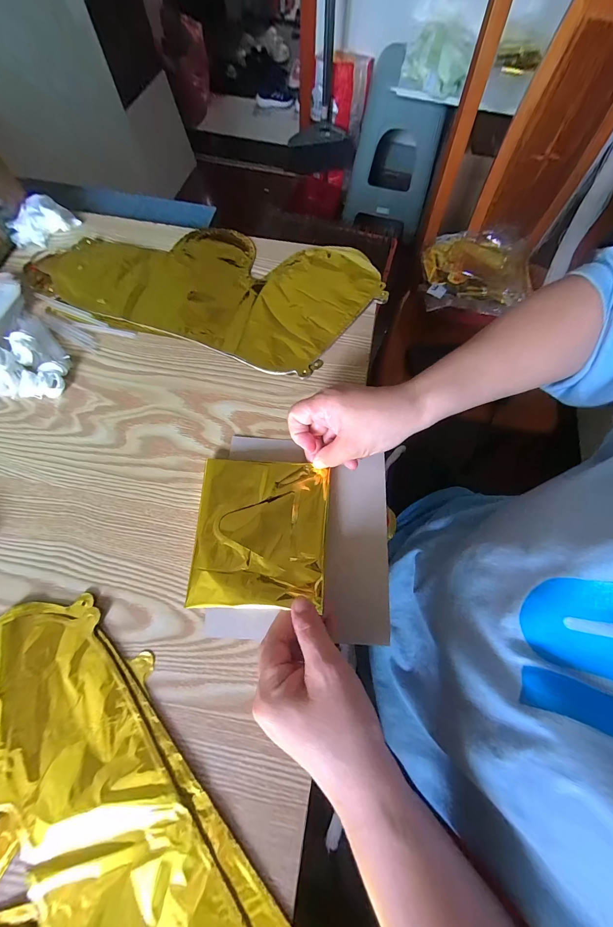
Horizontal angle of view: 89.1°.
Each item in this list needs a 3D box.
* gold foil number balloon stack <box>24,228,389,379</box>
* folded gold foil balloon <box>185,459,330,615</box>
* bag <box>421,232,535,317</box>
[{"bbox_3d":[-0.131,-0.244,0.411,0.425,0.011,0.201,18,71,6],"label":"gold foil number balloon stack"},{"bbox_3d":[-0.042,0.058,0.285,0.120,0.023,0.130,2,70,0],"label":"folded gold foil balloon"},{"bbox_3d":[0.410,-0.461,0.758,0.248,0.044,0.234,6,70,2],"label":"bag"}]

